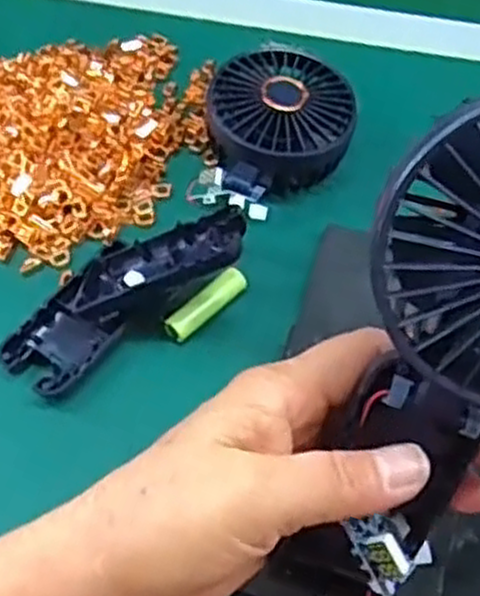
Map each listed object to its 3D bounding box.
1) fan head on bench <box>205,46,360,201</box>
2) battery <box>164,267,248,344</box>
[{"bbox_3d":[0.024,-0.102,0.471,0.084,0.040,0.091,1,56,-1],"label":"fan head on bench"},{"bbox_3d":[-0.018,0.003,0.430,0.052,0.011,0.012,-38,65,-23],"label":"battery"}]

